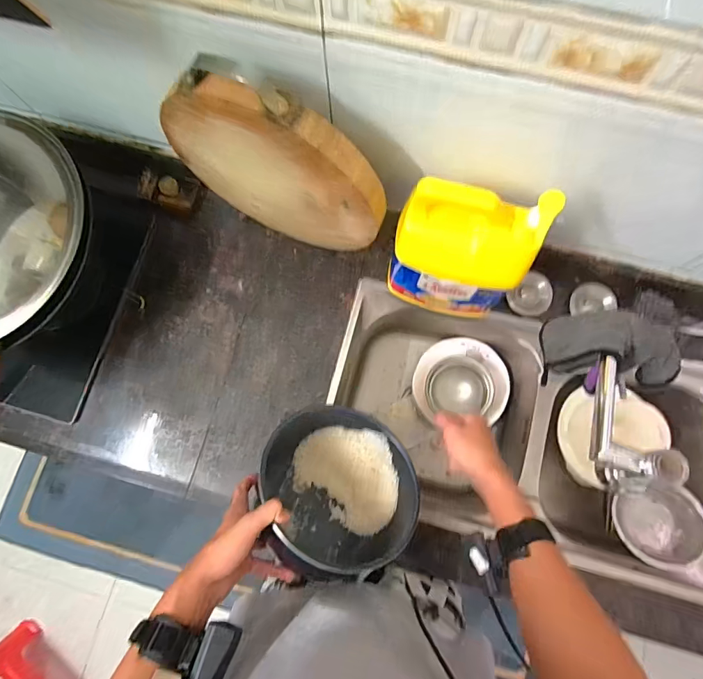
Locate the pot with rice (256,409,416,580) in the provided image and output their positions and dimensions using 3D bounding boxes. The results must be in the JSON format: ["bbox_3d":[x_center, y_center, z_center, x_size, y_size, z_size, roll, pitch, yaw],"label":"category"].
[{"bbox_3d":[-0.017,0.215,0.604,0.204,0.146,0.215,0,79,0],"label":"pot with rice"}]

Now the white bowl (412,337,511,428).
[{"bbox_3d":[0.239,0.083,0.882,0.200,0.057,0.180,-4,79,0],"label":"white bowl"}]

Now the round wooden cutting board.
[{"bbox_3d":[-0.108,-0.250,0.621,0.328,0.329,0.044,25,80,5],"label":"round wooden cutting board"}]

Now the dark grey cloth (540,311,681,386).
[{"bbox_3d":[0.358,0.016,0.560,0.148,0.123,0.067,20,80,4],"label":"dark grey cloth"}]

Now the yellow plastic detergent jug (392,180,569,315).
[{"bbox_3d":[0.158,-0.123,0.614,0.185,0.280,0.095,8,79,2],"label":"yellow plastic detergent jug"}]

